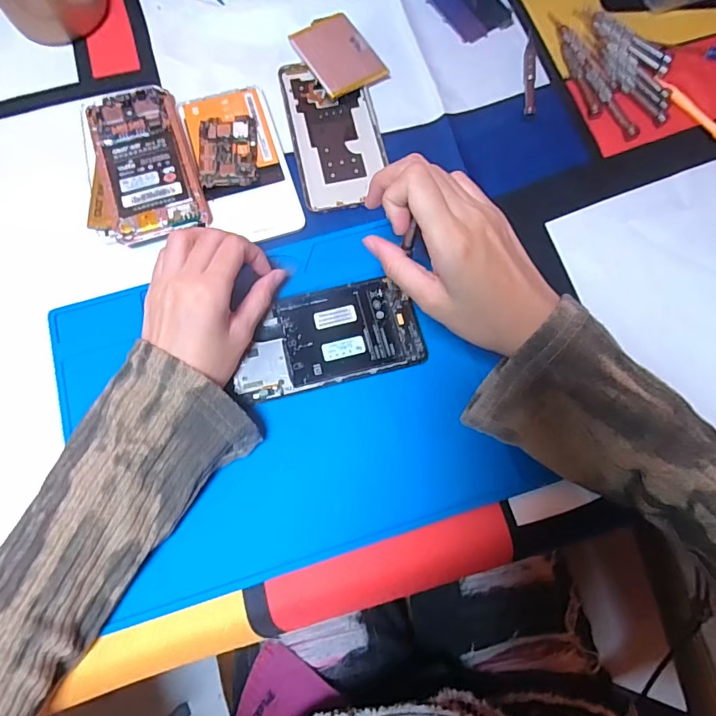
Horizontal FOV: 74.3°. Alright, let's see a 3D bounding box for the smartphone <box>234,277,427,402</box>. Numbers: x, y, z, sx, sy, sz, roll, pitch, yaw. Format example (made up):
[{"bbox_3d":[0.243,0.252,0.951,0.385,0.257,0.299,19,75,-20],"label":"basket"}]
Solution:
[{"bbox_3d":[-0.023,-0.017,0.348,0.134,0.004,0.073,-14,74,-5],"label":"smartphone"}]

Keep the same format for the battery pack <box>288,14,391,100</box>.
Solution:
[{"bbox_3d":[-0.019,-0.269,0.420,0.056,0.005,0.081,-30,76,-9],"label":"battery pack"}]

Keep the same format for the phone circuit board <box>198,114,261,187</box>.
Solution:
[{"bbox_3d":[-0.107,-0.171,0.391,0.045,0.006,0.066,-5,74,-2],"label":"phone circuit board"}]

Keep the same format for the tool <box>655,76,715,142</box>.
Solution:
[{"bbox_3d":[0.288,-0.216,0.407,0.011,0.004,0.081,-37,77,-10],"label":"tool"}]

